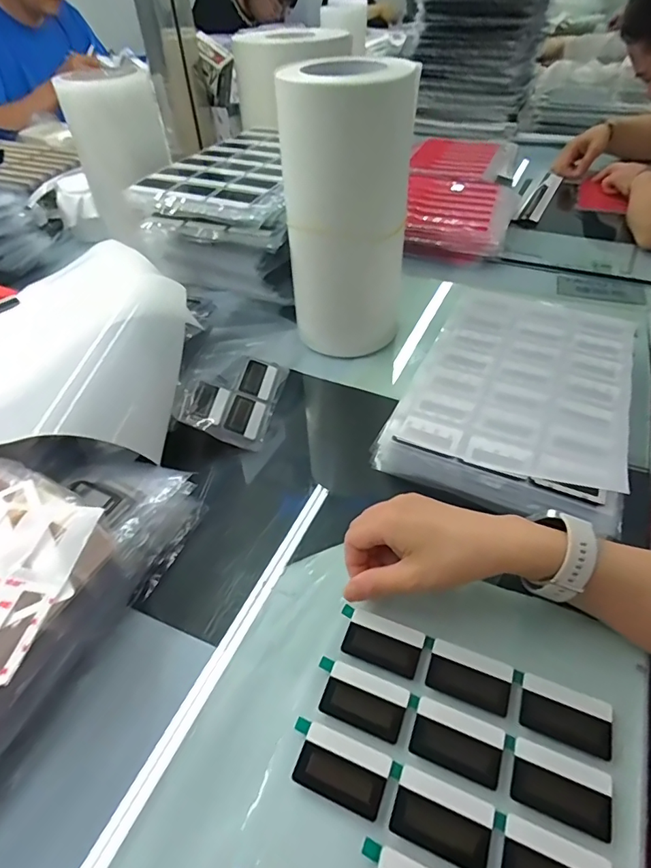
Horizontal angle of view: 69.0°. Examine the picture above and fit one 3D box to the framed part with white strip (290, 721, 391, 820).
[{"bbox_3d":[0.010,0.204,0.288,0.054,0.004,0.033,15,48,17],"label":"framed part with white strip"}]

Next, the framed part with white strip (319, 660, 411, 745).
[{"bbox_3d":[0.026,0.177,0.315,0.054,0.004,0.034,16,48,17],"label":"framed part with white strip"}]

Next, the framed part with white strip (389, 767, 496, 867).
[{"bbox_3d":[0.067,0.219,0.270,0.054,0.004,0.033,16,48,17],"label":"framed part with white strip"}]

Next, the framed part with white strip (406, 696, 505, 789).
[{"bbox_3d":[0.083,0.192,0.297,0.054,0.004,0.034,16,48,17],"label":"framed part with white strip"}]

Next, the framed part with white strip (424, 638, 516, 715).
[{"bbox_3d":[0.099,0.165,0.324,0.054,0.004,0.033,15,48,17],"label":"framed part with white strip"}]

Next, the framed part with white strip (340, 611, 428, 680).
[{"bbox_3d":[0.042,0.150,0.342,0.054,0.004,0.033,15,48,17],"label":"framed part with white strip"}]

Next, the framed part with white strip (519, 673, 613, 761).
[{"bbox_3d":[0.156,0.182,0.307,0.054,0.004,0.034,16,48,18],"label":"framed part with white strip"}]

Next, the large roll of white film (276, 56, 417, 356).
[{"bbox_3d":[0.021,-0.231,0.517,0.115,0.273,0.108,-1,46,1],"label":"large roll of white film"}]

